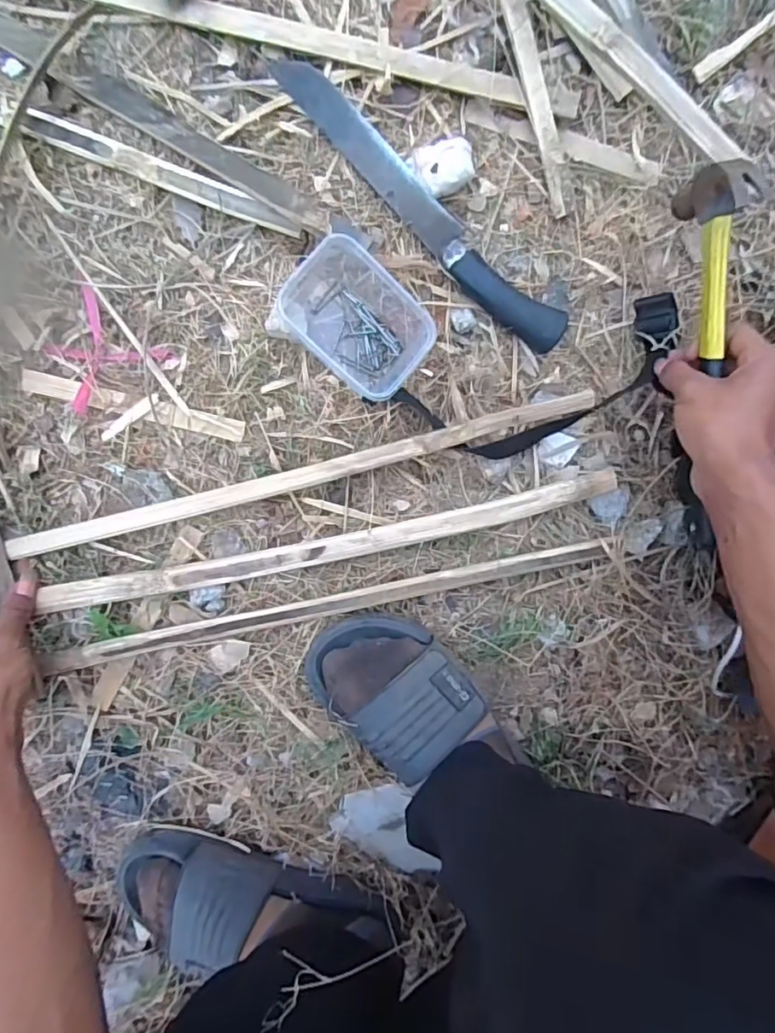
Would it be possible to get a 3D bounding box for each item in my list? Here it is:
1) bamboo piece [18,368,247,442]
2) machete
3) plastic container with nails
[{"bbox_3d":[-0.199,-0.086,0.429,0.170,0.012,0.017,13,96,-6],"label":"bamboo piece"},{"bbox_3d":[0.028,-0.240,0.434,0.291,0.019,0.042,40,92,-8],"label":"machete"},{"bbox_3d":[-0.020,-0.150,0.419,0.109,0.051,0.083,43,91,-7],"label":"plastic container with nails"}]

